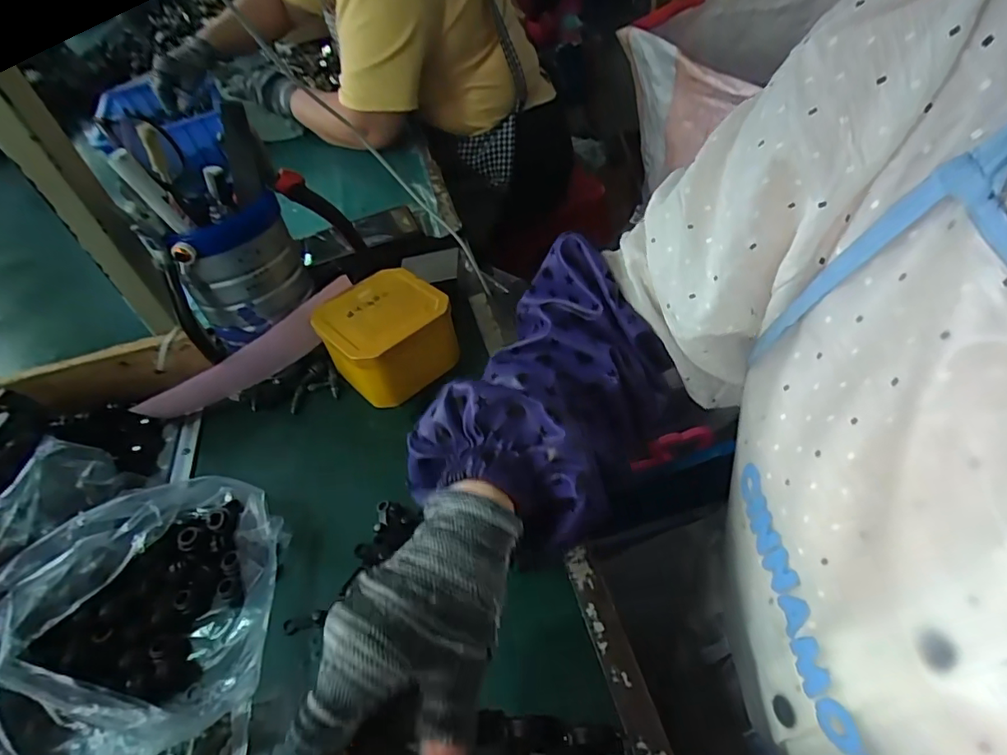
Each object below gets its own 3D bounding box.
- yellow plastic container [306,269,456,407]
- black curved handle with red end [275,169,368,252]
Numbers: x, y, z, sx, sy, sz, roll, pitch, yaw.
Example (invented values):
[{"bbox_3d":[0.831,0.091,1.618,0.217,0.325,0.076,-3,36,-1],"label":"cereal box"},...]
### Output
[{"bbox_3d":[-0.102,-0.034,0.484,0.102,0.066,0.104,-29,49,-20],"label":"yellow plastic container"},{"bbox_3d":[-0.163,-0.149,0.503,0.019,0.114,0.017,21,82,26],"label":"black curved handle with red end"}]

